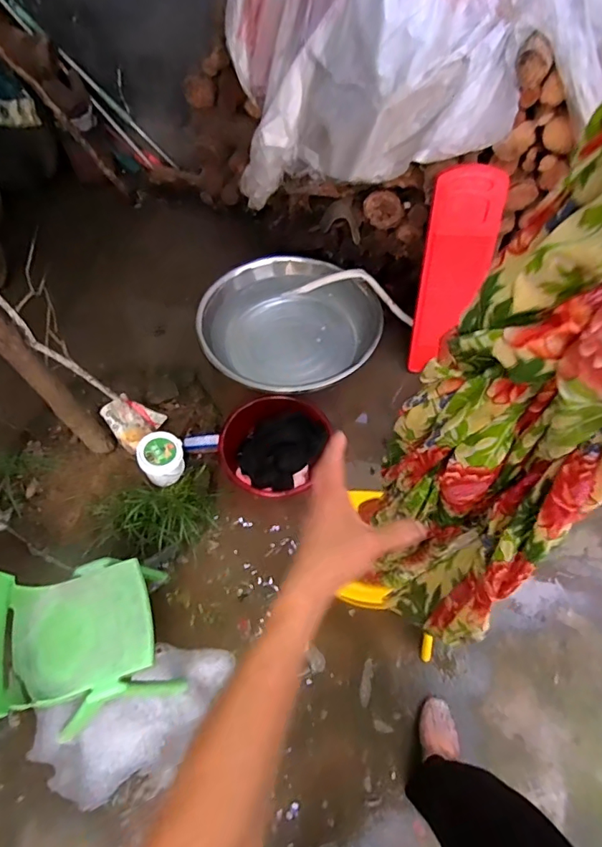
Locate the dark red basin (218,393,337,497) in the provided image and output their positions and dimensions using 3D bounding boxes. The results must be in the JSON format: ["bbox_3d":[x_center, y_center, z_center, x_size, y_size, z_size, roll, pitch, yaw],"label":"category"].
[{"bbox_3d":[-0.083,0.067,1.460,0.304,0.125,0.324,0,58,1],"label":"dark red basin"}]

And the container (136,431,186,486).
[{"bbox_3d":[-0.413,0.110,1.470,0.129,0.143,0.118,0,58,1],"label":"container"}]

